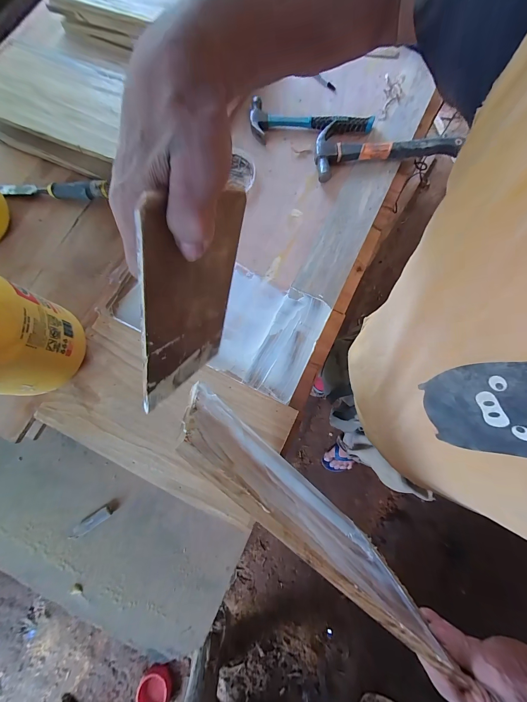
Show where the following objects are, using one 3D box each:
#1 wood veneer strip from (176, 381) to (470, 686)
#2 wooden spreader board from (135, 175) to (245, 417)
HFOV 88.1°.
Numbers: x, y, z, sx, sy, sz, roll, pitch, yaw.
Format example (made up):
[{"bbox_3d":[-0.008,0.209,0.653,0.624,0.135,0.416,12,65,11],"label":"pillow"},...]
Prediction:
[{"bbox_3d":[0.053,0.197,0.347,0.012,0.214,0.397,-45,103,-2],"label":"wood veneer strip"},{"bbox_3d":[-0.060,-0.037,0.235,0.004,0.179,0.108,29,40,13],"label":"wooden spreader board"}]

